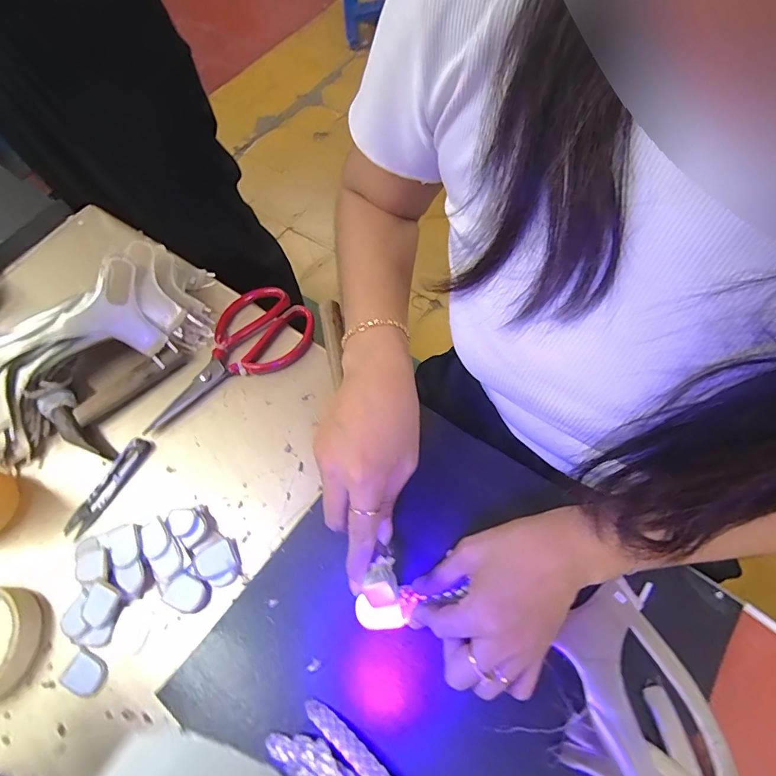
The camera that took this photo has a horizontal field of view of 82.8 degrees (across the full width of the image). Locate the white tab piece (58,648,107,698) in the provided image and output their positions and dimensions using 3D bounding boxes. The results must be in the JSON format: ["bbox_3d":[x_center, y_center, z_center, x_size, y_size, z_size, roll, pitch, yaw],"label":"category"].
[{"bbox_3d":[-0.238,0.224,0.344,0.033,0.004,0.028,26,69,15],"label":"white tab piece"}]

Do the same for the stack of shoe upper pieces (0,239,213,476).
[{"bbox_3d":[-0.335,-0.070,0.448,0.284,0.077,0.214,-34,68,-12],"label":"stack of shoe upper pieces"}]

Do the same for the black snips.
[{"bbox_3d":[-0.258,0.090,0.405,0.022,0.010,0.098,27,70,15],"label":"black snips"}]

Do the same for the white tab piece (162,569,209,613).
[{"bbox_3d":[-0.164,0.168,0.361,0.036,0.008,0.027,28,70,15],"label":"white tab piece"}]

